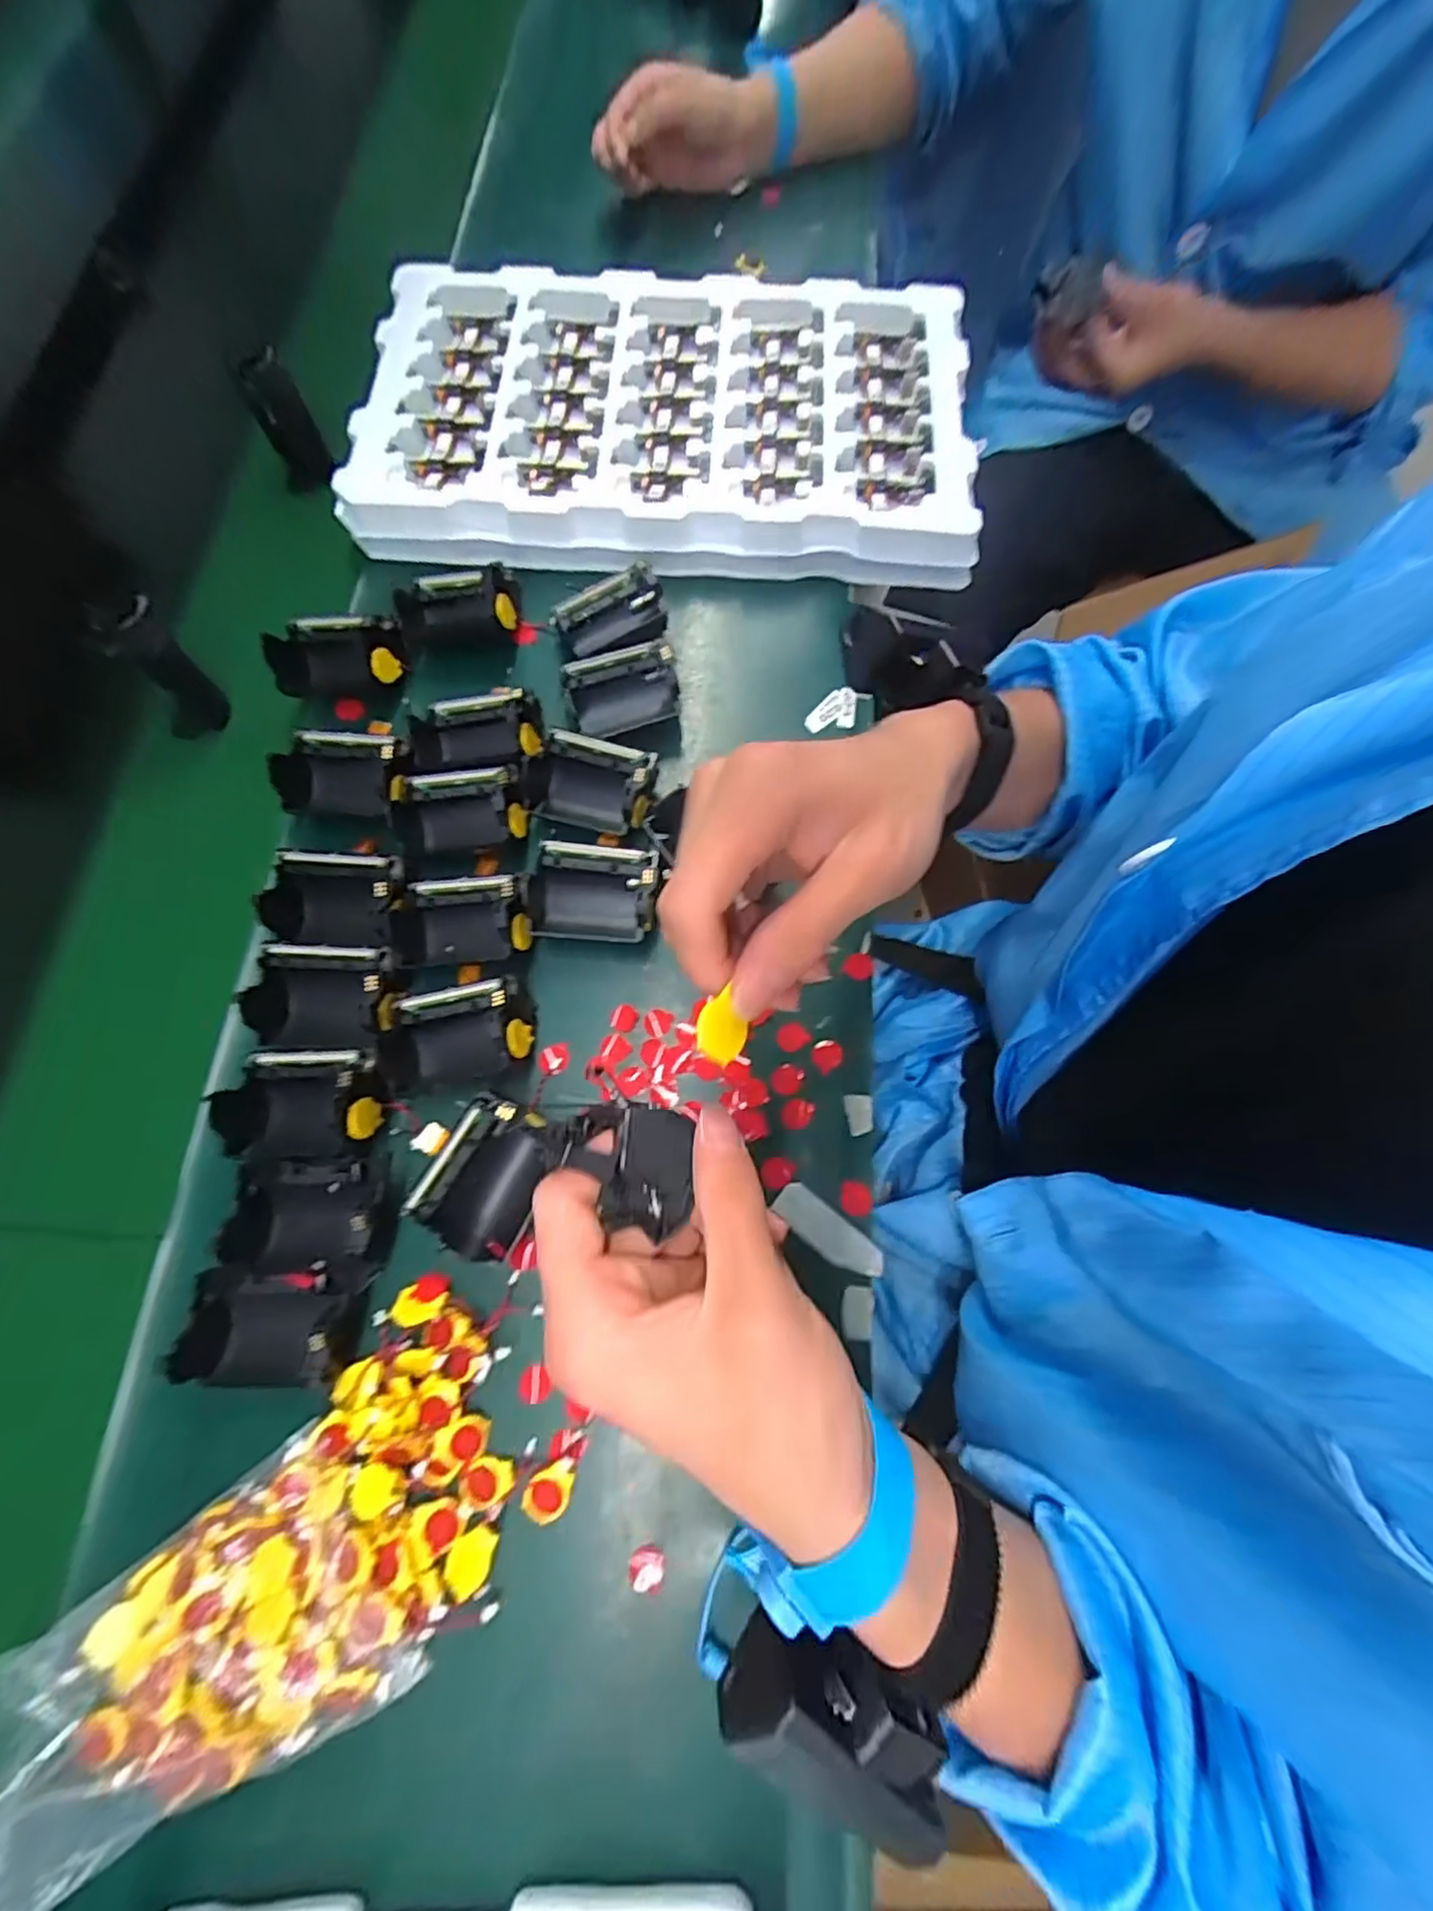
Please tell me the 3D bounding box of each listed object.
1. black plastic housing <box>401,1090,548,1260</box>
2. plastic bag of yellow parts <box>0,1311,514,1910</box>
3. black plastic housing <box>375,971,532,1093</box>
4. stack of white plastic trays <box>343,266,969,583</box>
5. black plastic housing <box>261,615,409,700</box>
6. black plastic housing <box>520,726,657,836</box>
[{"bbox_3d":[-0.117,0.112,0.335,0.050,0.035,0.076,26,76,9],"label":"black plastic housing"},{"bbox_3d":[-0.193,0.270,0.283,0.232,0.039,0.125,-31,74,-12],"label":"plastic bag of yellow parts"},{"bbox_3d":[-0.138,0.042,0.350,0.075,0.046,0.054,-8,71,-5],"label":"black plastic housing"},{"bbox_3d":[-0.037,-0.396,0.490,0.432,0.046,0.258,1,73,2],"label":"stack of white plastic trays"},{"bbox_3d":[-0.242,-0.194,0.426,0.076,0.032,0.051,-5,73,0],"label":"black plastic housing"},{"bbox_3d":[-0.075,-0.103,0.397,0.070,0.034,0.051,15,74,6],"label":"black plastic housing"}]

